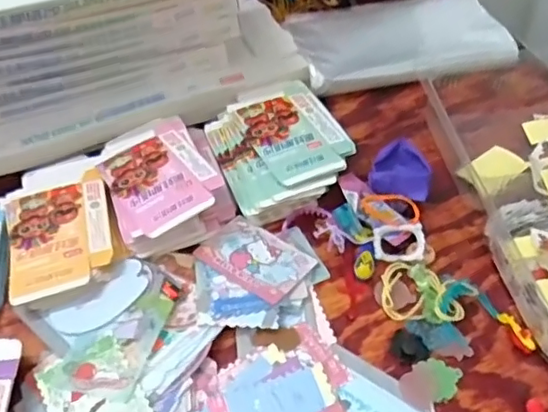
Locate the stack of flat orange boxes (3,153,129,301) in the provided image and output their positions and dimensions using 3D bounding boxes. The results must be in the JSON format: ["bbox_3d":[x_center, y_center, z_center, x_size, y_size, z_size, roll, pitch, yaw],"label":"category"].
[{"bbox_3d":[-0.188,0.013,0.519,0.091,0.012,0.151,-18,51,-12],"label":"stack of flat orange boxes"}]

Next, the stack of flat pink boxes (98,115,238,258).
[{"bbox_3d":[-0.102,-0.026,0.544,0.105,0.037,0.154,-16,50,-10],"label":"stack of flat pink boxes"}]

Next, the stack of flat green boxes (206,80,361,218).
[{"bbox_3d":[0.003,-0.063,0.576,0.121,0.034,0.161,-19,51,-13],"label":"stack of flat green boxes"}]

